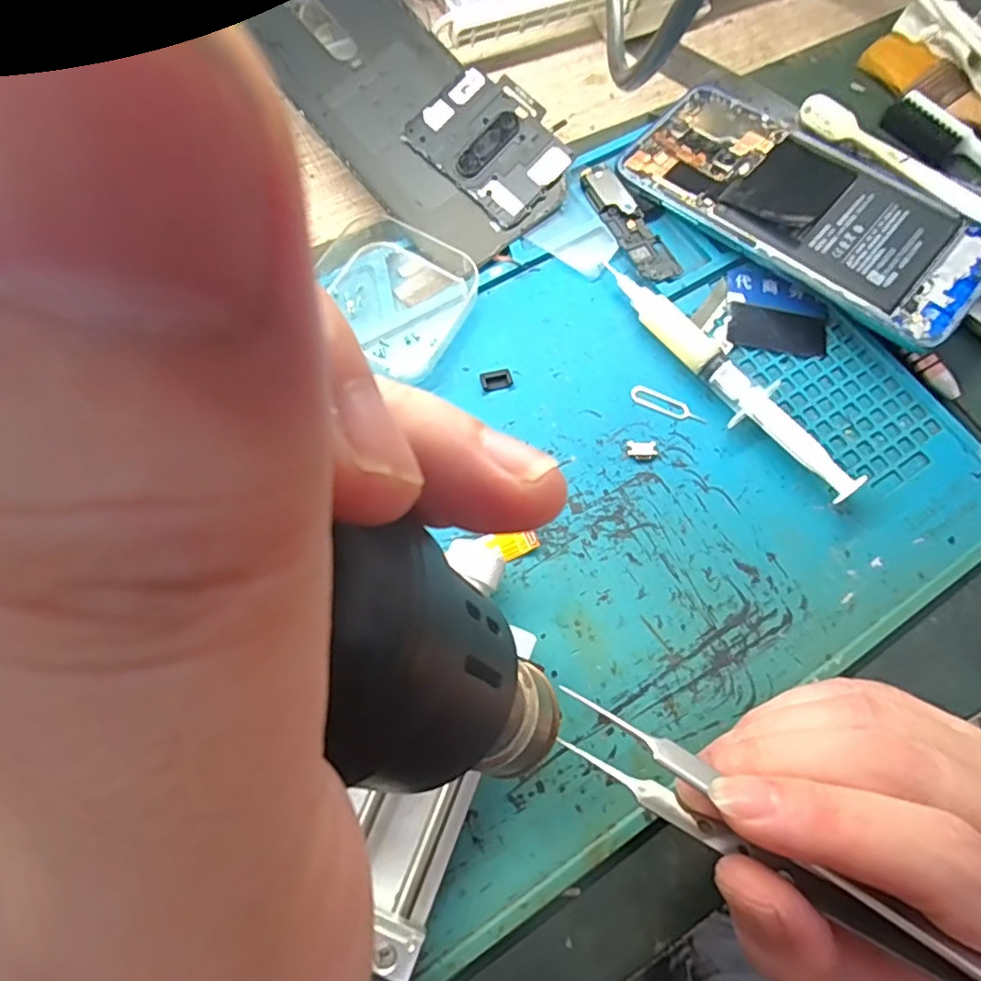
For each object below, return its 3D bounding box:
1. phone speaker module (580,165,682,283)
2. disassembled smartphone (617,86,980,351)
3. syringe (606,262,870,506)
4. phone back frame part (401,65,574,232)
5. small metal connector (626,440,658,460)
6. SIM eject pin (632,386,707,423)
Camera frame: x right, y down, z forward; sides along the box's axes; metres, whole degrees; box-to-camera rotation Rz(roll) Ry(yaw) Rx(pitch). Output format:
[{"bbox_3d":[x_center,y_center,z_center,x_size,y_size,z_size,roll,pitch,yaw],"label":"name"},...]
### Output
[{"bbox_3d":[0.063,-0.124,0.280,0.018,0.006,0.066,-25,73,-11],"label":"phone speaker module"},{"bbox_3d":[0.143,-0.131,0.274,0.160,0.008,0.075,39,76,16],"label":"disassembled smartphone"},{"bbox_3d":[0.096,-0.048,0.253,0.018,0.014,0.135,-39,76,-14],"label":"syringe"},{"bbox_3d":[0.001,-0.159,0.278,0.054,0.004,0.066,-45,88,-5],"label":"phone back frame part"},{"bbox_3d":[0.061,-0.017,0.246,0.012,0.004,0.008,-2,70,-3],"label":"small metal connector"},{"bbox_3d":[0.075,-0.036,0.255,0.033,0.004,0.008,25,75,6],"label":"SIM eject pin"}]

